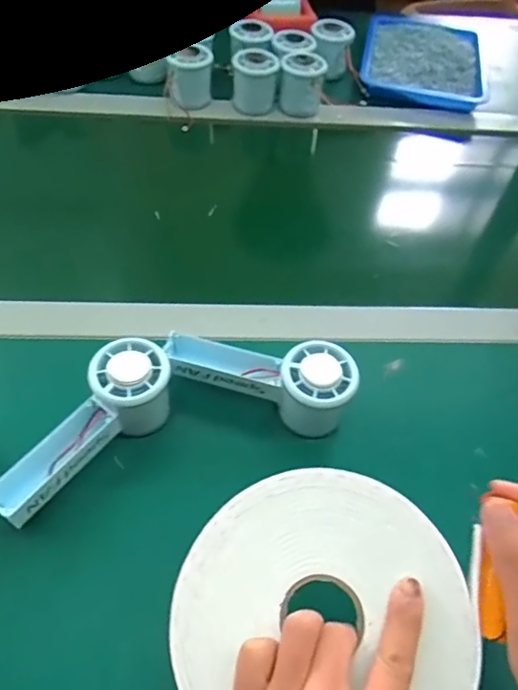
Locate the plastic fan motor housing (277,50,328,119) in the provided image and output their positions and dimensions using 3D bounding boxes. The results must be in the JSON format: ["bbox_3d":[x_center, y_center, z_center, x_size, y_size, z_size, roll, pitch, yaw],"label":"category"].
[{"bbox_3d":[0.056,-0.336,0.691,0.057,0.061,0.052,13,54,4],"label":"plastic fan motor housing"}]

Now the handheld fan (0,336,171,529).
[{"bbox_3d":[-0.126,0.064,0.391,0.053,0.067,0.150,36,59,19],"label":"handheld fan"}]

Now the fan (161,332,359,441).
[{"bbox_3d":[-0.001,0.020,0.427,0.146,0.061,0.055,22,56,11],"label":"fan"}]

